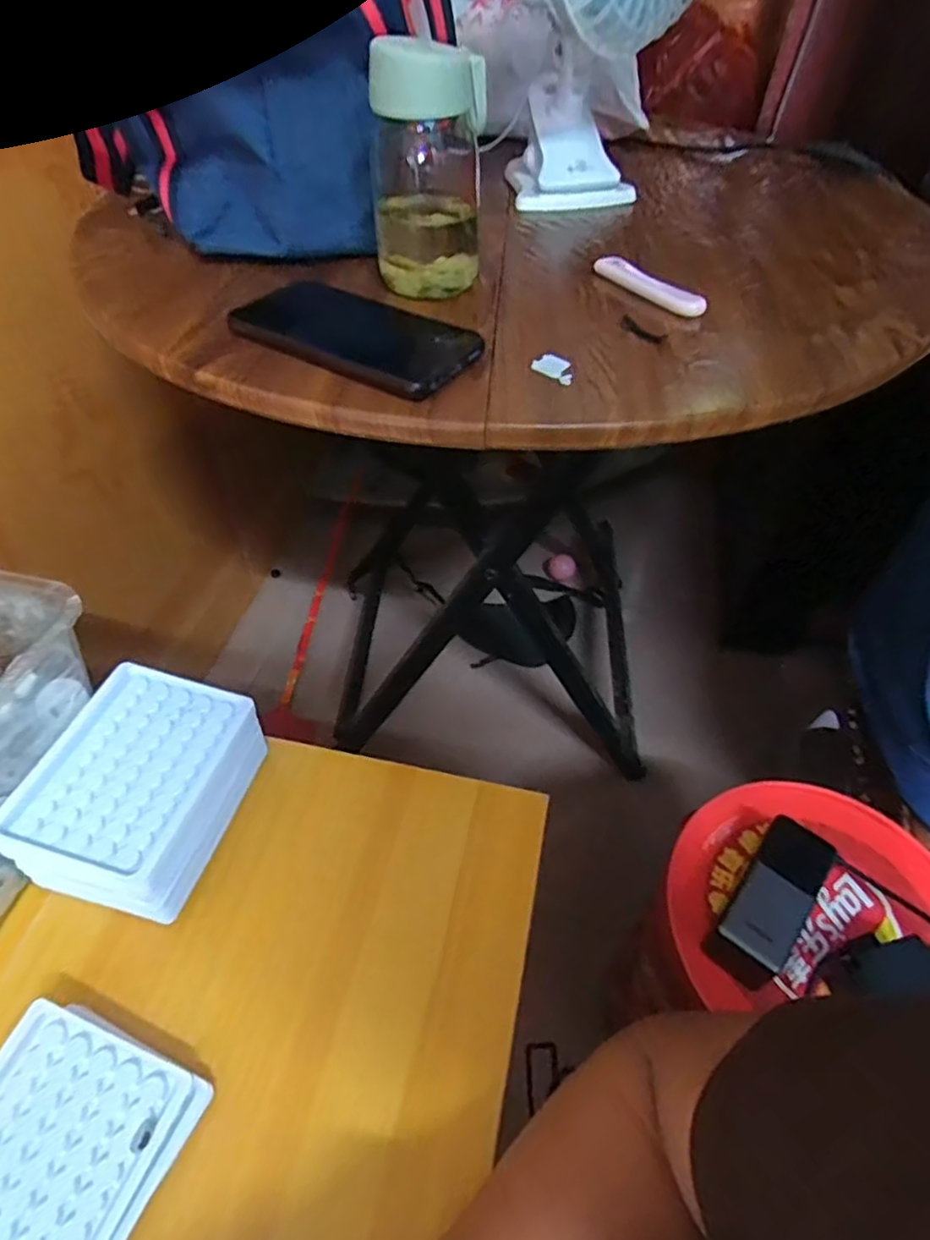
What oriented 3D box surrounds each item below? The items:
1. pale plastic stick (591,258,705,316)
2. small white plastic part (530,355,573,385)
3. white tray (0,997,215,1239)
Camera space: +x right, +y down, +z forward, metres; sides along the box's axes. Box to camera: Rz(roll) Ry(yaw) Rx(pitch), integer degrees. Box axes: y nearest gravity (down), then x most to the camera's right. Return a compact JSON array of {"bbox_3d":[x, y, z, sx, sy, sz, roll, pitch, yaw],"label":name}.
[{"bbox_3d":[0.132,-0.240,0.479,0.021,0.011,0.094,-24,53,-21],"label":"pale plastic stick"},{"bbox_3d":[0.058,-0.156,0.412,0.017,0.004,0.031,-33,57,-27],"label":"small white plastic part"},{"bbox_3d":[-0.202,0.267,0.316,0.104,0.025,0.128,19,51,15],"label":"white tray"}]

